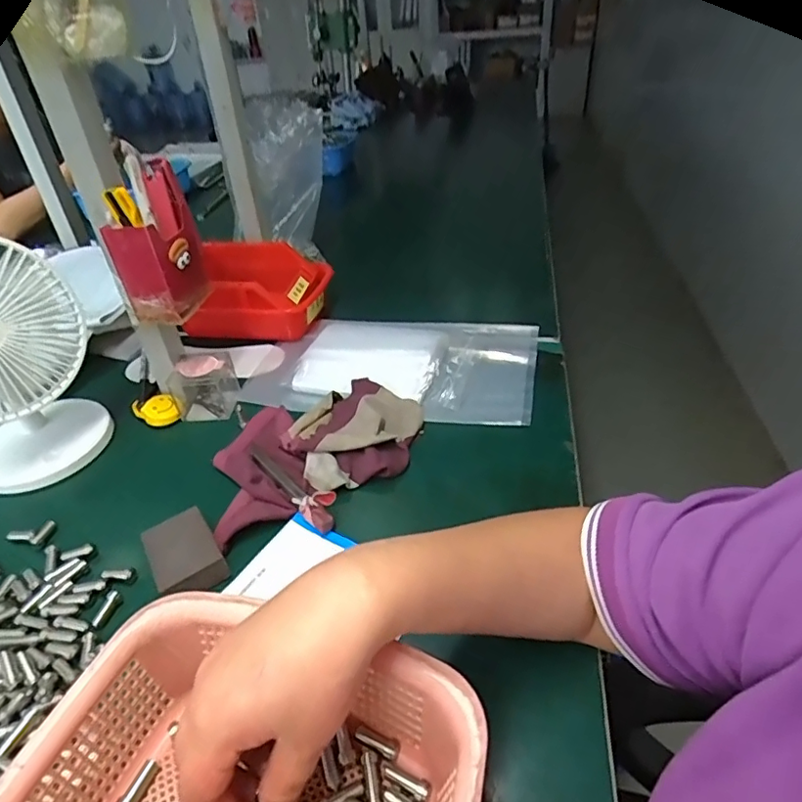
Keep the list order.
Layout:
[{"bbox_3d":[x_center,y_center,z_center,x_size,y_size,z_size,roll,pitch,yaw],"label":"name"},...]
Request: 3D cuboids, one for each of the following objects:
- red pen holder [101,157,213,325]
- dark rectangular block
[{"bbox_3d":[-0.237,-0.155,0.540,0.052,0.134,0.088,7,38,16],"label":"red pen holder"},{"bbox_3d":[-0.176,0.123,0.446,0.049,0.025,0.070,-23,40,-24],"label":"dark rectangular block"}]

